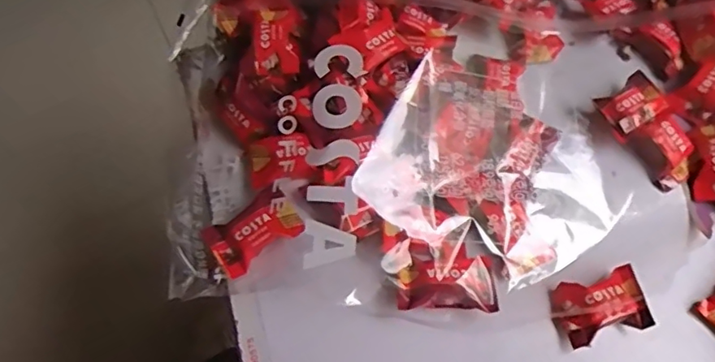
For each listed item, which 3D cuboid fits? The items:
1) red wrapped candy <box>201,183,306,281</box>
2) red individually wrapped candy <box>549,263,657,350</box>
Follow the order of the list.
[{"bbox_3d":[-0.067,0.031,0.353,0.056,0.016,0.038,-34,70,-16],"label":"red wrapped candy"},{"bbox_3d":[0.150,0.077,0.340,0.057,0.017,0.038,-13,66,-8],"label":"red individually wrapped candy"}]

